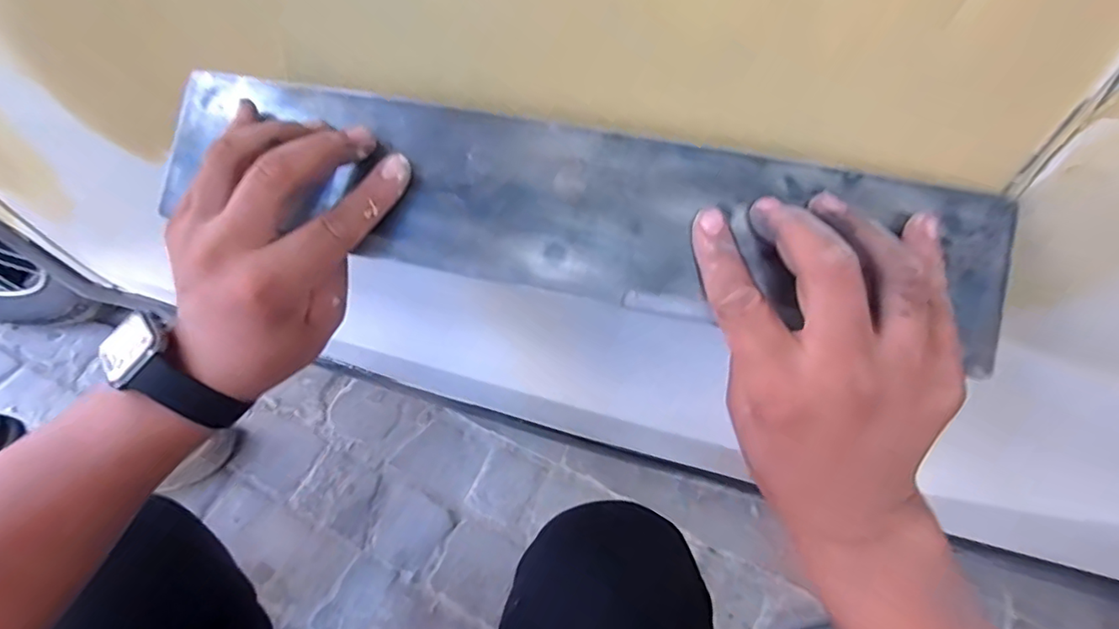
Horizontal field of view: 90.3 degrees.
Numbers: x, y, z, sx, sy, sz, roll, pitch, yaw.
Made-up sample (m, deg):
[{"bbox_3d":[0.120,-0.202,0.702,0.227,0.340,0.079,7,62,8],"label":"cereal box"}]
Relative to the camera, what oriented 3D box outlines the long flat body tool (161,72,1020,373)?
[{"bbox_3d":[-0.006,-0.056,0.292,0.445,0.009,0.085,11,84,8],"label":"long flat body tool"}]

